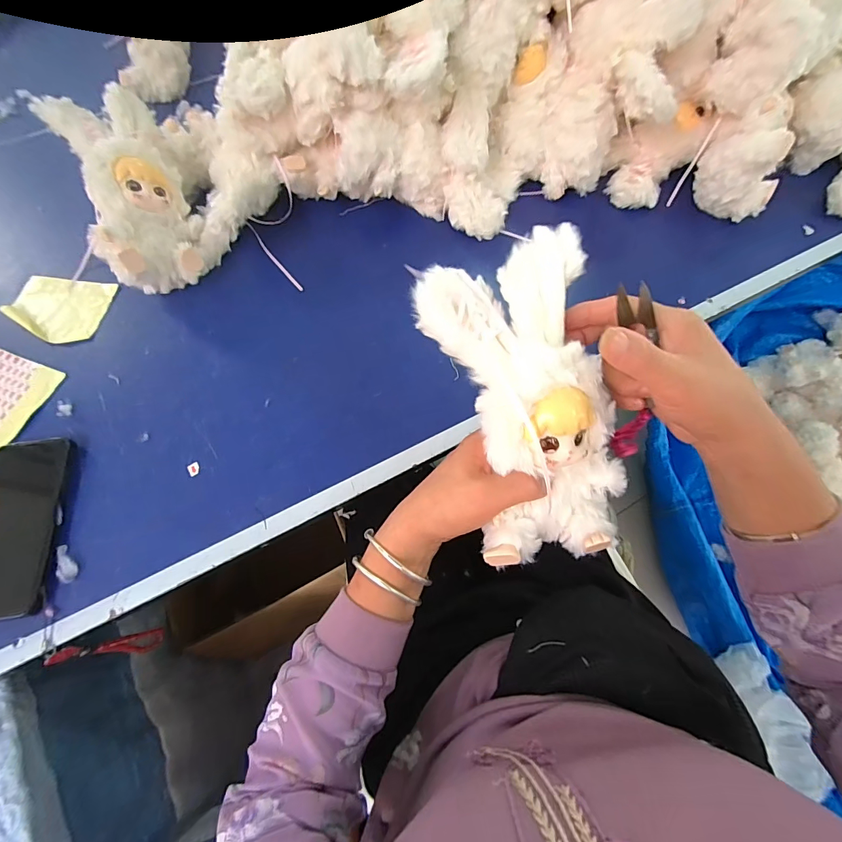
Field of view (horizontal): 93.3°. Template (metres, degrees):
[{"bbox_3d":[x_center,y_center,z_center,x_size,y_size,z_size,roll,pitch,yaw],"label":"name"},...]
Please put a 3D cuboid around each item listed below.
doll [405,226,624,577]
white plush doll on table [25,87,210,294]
[{"bbox_3d":[0.078,-0.013,0.277,0.113,0.050,0.222,-17,92,-3],"label":"doll"},{"bbox_3d":[-0.345,-0.264,0.458,0.132,0.096,0.227,-18,89,-4],"label":"white plush doll on table"}]

